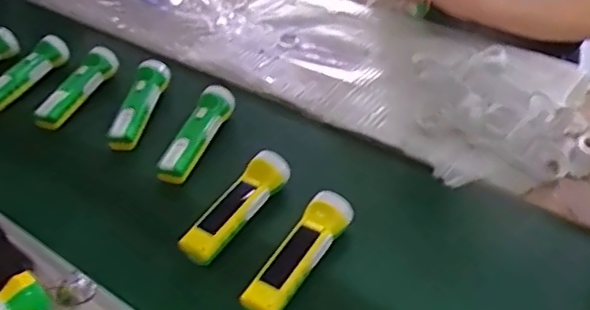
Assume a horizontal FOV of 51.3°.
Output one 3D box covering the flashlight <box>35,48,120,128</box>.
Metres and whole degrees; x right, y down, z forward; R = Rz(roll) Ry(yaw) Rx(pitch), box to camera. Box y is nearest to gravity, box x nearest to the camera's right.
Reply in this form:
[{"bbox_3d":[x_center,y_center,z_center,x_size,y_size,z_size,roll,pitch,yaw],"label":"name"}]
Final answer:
[{"bbox_3d":[-0.329,-0.103,0.937,0.042,0.035,0.160,18,56,23],"label":"flashlight"}]

